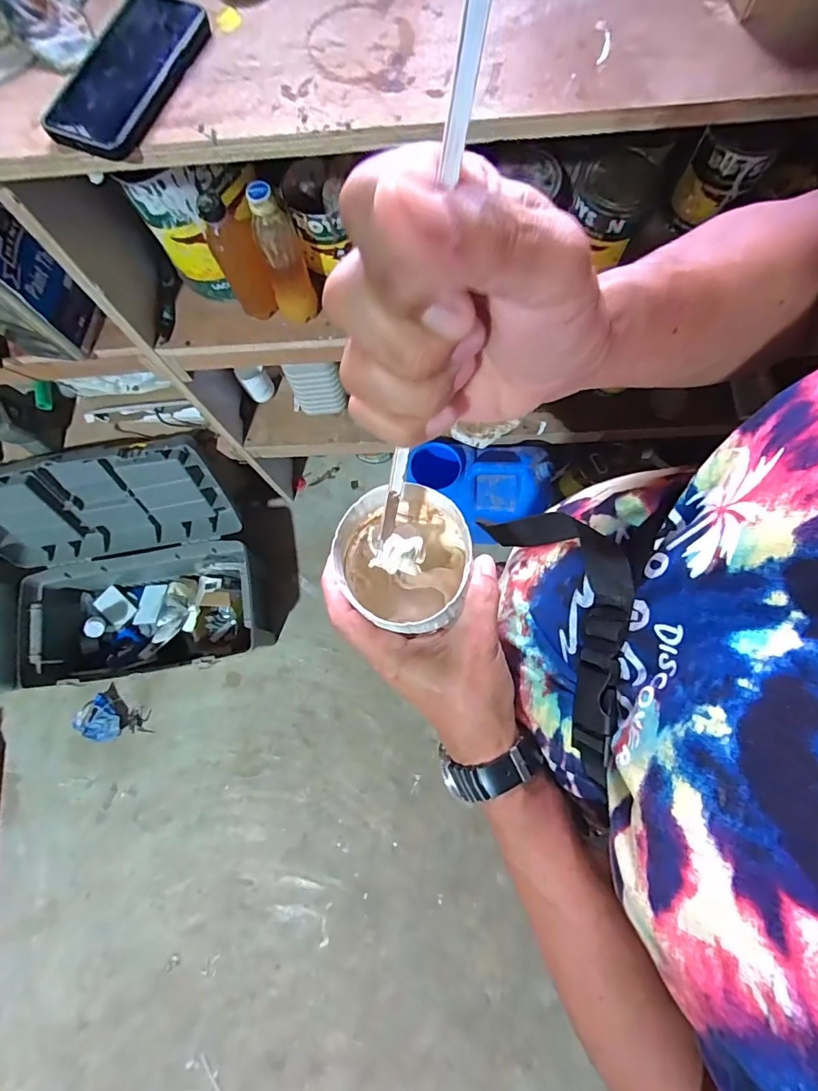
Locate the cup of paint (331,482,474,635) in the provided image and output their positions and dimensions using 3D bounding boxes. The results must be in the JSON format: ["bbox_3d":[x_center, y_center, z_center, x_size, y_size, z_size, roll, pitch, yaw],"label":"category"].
[{"bbox_3d":[-0.005,0.013,0.322,0.085,0.074,0.085,0,75,0],"label":"cup of paint"}]

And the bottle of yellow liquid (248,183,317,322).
[{"bbox_3d":[-0.170,-0.390,0.635,0.062,0.187,0.057,-16,78,-5],"label":"bottle of yellow liquid"}]

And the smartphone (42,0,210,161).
[{"bbox_3d":[-0.243,-0.410,0.405,0.085,0.016,0.167,31,83,0],"label":"smartphone"}]

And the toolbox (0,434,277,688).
[{"bbox_3d":[-0.712,0.074,1.175,0.611,0.443,0.478,-13,78,-4],"label":"toolbox"}]

